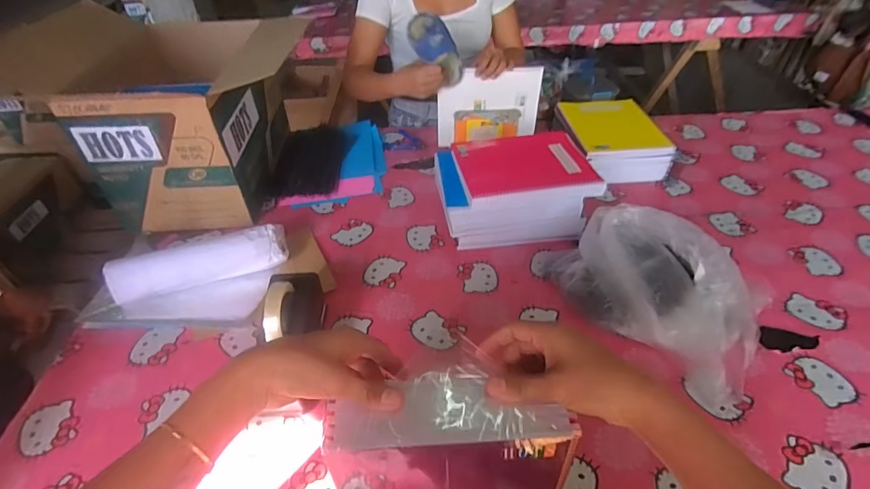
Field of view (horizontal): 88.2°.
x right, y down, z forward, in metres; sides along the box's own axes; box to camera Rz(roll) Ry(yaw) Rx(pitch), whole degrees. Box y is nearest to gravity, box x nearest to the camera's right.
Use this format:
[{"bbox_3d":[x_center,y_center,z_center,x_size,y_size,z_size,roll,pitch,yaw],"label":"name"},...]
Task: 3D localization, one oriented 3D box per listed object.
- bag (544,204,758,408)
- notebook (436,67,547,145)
[{"bbox_3d":[0.370,0.070,0.742,0.241,0.111,0.342,-28,47,-27],"label":"bag"},{"bbox_3d":[0.134,-0.345,1.129,0.250,0.184,0.011,-2,37,0],"label":"notebook"}]

